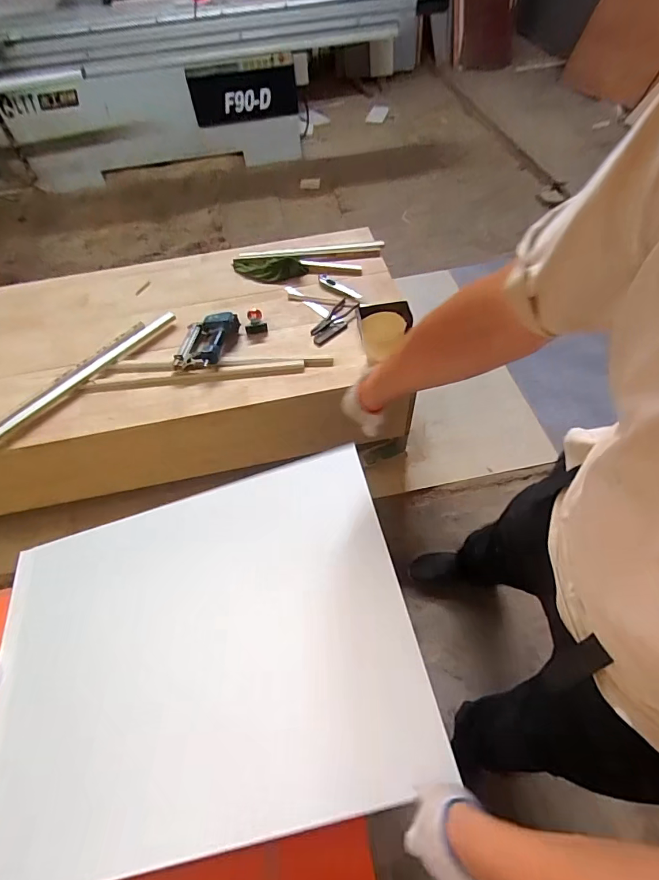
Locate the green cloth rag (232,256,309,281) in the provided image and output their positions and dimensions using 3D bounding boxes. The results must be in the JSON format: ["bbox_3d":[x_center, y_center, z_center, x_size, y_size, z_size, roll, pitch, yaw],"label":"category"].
[{"bbox_3d":[-0.224,-0.640,1.594,0.272,0.021,0.133,-2,57,2],"label":"green cloth rag"}]

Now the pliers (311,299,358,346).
[{"bbox_3d":[0.014,-0.390,1.428,0.081,0.016,0.216,30,63,20],"label":"pliers"}]

